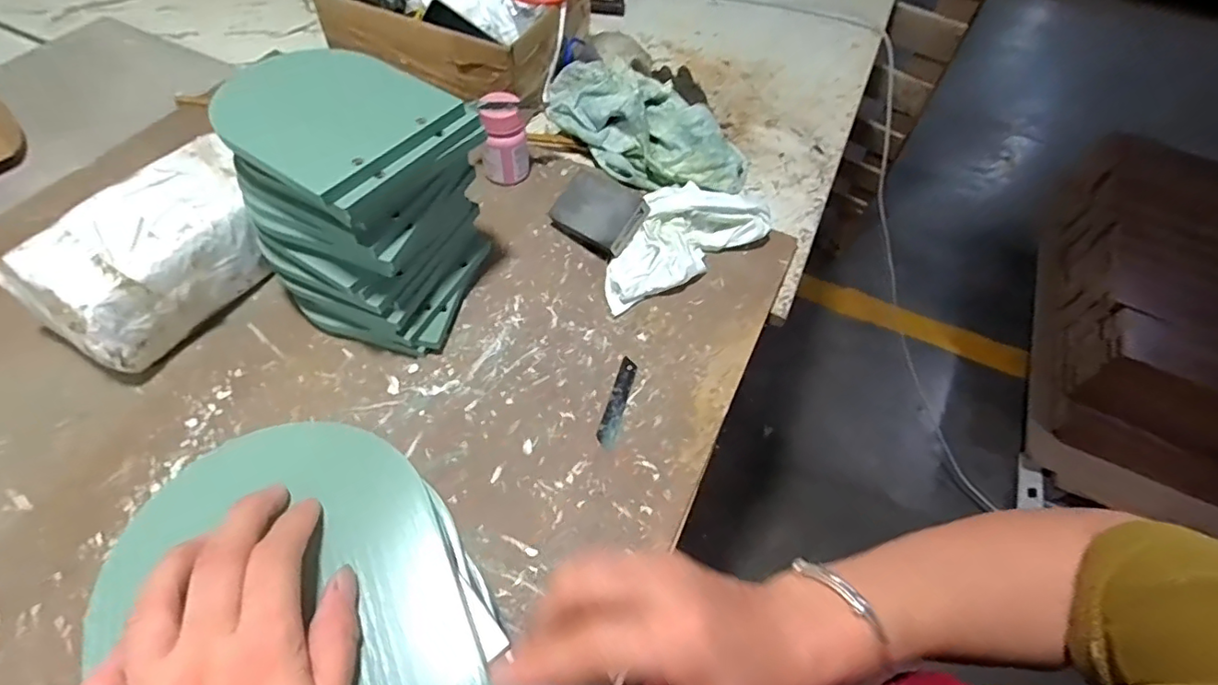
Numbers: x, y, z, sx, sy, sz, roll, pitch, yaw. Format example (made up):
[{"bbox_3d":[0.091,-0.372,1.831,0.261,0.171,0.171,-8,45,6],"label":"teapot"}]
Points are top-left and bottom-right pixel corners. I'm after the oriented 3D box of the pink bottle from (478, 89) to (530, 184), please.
[{"bbox_3d":[-0.129,-0.248,0.699,0.056,0.099,0.052,-4,55,-6],"label":"pink bottle"}]

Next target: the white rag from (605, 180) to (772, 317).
[{"bbox_3d":[0.071,-0.127,0.658,0.215,0.041,0.119,-31,62,-22],"label":"white rag"}]

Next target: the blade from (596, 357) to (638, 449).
[{"bbox_3d":[0.008,0.056,0.551,0.020,0.004,0.100,13,55,6],"label":"blade"}]

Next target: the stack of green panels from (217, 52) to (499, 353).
[{"bbox_3d":[-0.229,-0.126,0.539,0.186,0.212,0.173,21,57,12],"label":"stack of green panels"}]

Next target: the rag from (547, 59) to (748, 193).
[{"bbox_3d":[0.047,-0.304,0.769,0.180,0.096,0.297,-35,64,-24],"label":"rag"}]

